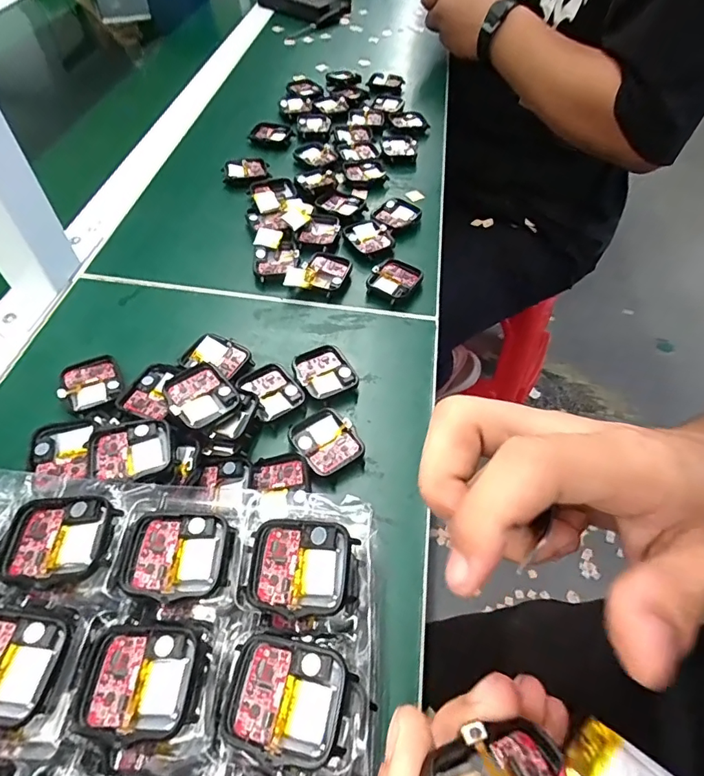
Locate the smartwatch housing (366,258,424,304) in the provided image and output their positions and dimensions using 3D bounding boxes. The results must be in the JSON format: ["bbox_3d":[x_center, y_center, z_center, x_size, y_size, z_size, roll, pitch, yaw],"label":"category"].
[{"bbox_3d":[0.036,-0.091,0.400,0.038,0.010,0.043,30,58,19],"label":"smartwatch housing"}]

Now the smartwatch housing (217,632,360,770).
[{"bbox_3d":[-0.025,0.115,0.178,0.045,0.007,0.037,11,54,6],"label":"smartwatch housing"}]

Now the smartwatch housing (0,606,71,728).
[{"bbox_3d":[-0.137,0.108,0.188,0.042,0.011,0.037,9,54,5],"label":"smartwatch housing"}]

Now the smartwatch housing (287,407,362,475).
[{"bbox_3d":[-0.017,0.033,0.304,0.037,0.010,0.042,-35,62,-24],"label":"smartwatch housing"}]

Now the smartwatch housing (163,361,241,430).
[{"bbox_3d":[-0.095,0.003,0.297,0.037,0.005,0.043,-35,68,-25],"label":"smartwatch housing"}]

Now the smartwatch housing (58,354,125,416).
[{"bbox_3d":[-0.175,-0.001,0.324,0.036,0.013,0.041,-20,57,-16],"label":"smartwatch housing"}]

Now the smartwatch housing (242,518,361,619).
[{"bbox_3d":[-0.023,0.076,0.205,0.044,0.016,0.037,12,54,7],"label":"smartwatch housing"}]

